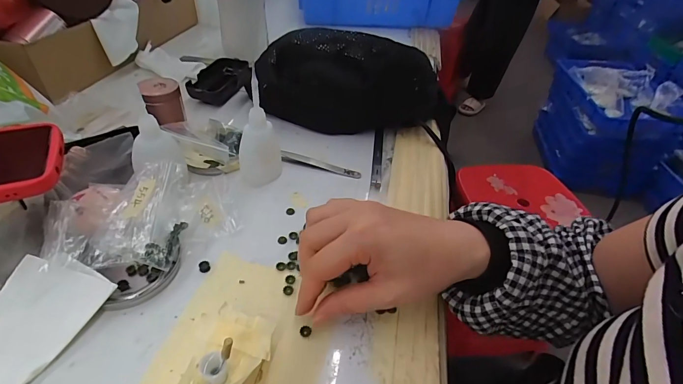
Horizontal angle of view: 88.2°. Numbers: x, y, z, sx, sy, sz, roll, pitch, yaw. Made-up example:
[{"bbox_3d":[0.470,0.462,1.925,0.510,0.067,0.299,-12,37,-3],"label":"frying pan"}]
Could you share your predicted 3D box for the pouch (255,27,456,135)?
[{"bbox_3d":[0.026,-0.149,0.464,0.254,0.100,0.117,-2,43,-10],"label":"pouch"}]

